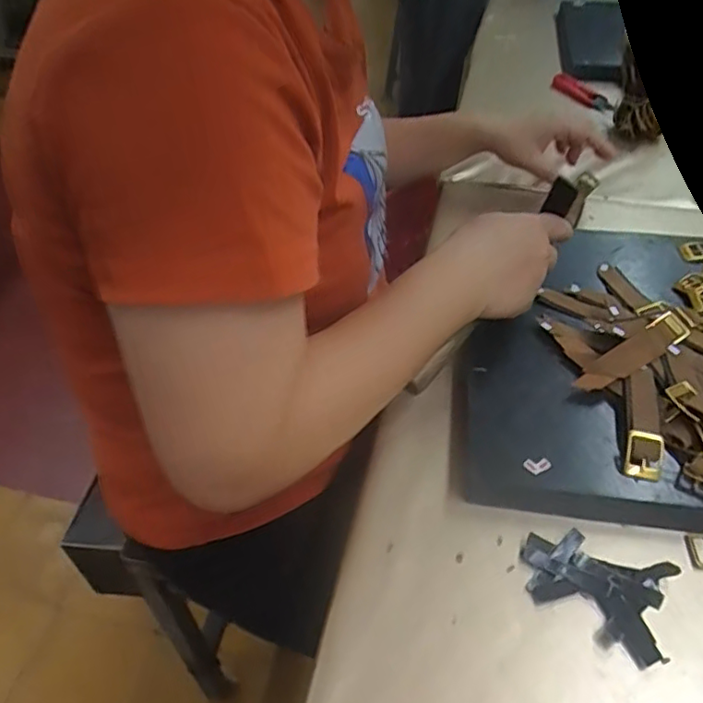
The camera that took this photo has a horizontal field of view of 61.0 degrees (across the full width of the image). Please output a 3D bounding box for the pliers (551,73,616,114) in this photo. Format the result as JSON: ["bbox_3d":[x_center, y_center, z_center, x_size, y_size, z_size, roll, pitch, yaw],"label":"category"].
[{"bbox_3d":[0.327,-0.363,0.842,0.029,0.016,0.114,-18,48,-14],"label":"pliers"}]

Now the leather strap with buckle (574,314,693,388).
[{"bbox_3d":[0.218,0.005,0.462,0.107,0.023,0.025,-25,52,-22],"label":"leather strap with buckle"}]

